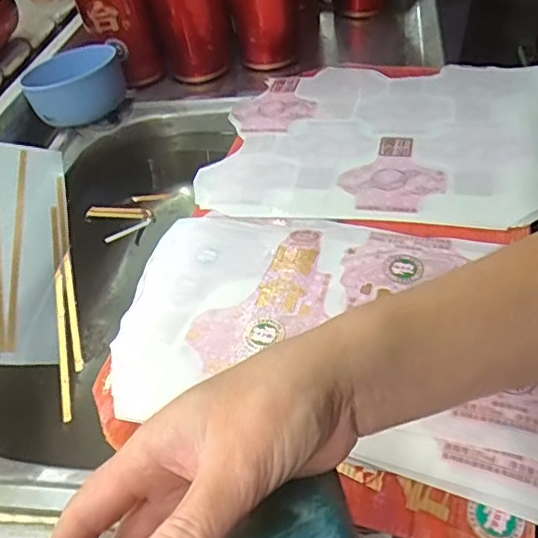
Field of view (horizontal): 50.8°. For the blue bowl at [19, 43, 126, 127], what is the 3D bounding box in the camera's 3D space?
[{"bbox_3d":[-0.207,-0.201,0.612,0.095,0.058,0.091,-9,45,-2],"label":"blue bowl"}]

